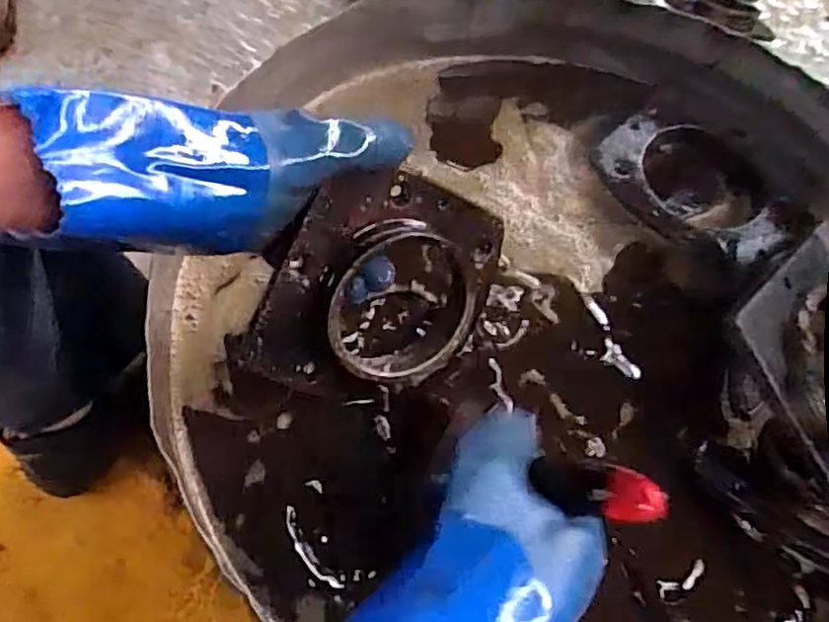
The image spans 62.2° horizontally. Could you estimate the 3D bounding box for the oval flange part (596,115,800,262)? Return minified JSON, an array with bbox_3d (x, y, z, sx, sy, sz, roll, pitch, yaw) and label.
[{"bbox_3d":[0.220,-0.099,0.535,0.148,0.029,0.107,41,65,16],"label":"oval flange part"}]

